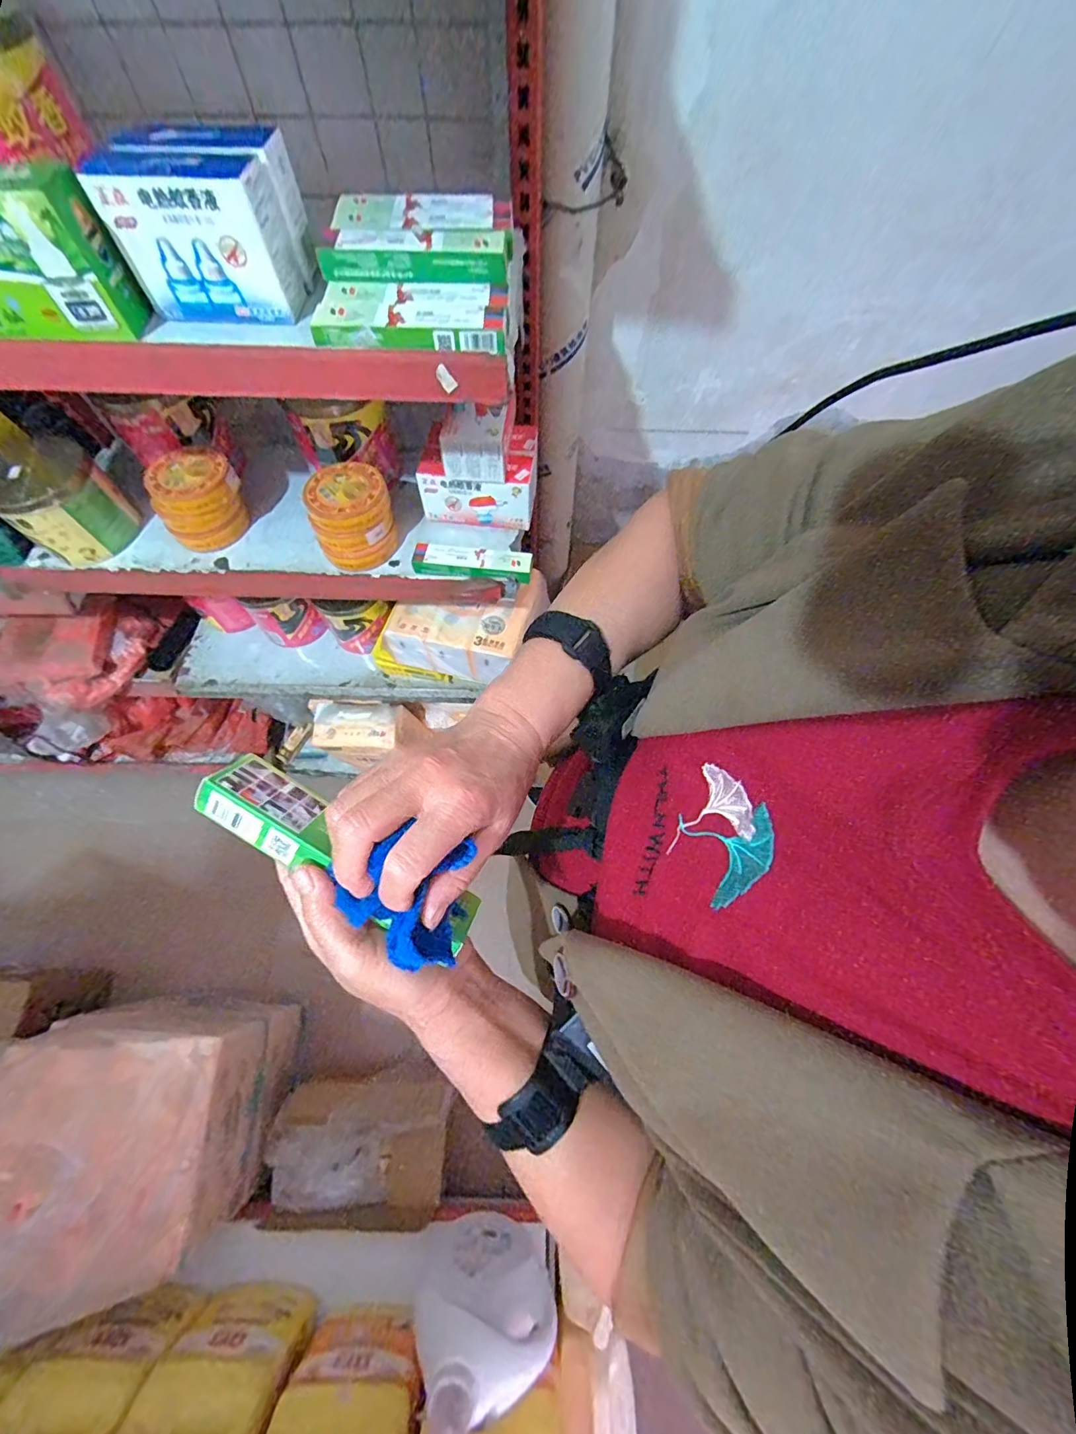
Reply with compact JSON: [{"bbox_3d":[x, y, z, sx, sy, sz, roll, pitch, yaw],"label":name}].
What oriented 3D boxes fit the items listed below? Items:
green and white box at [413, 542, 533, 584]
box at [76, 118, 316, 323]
[{"bbox_3d":[-0.094,-0.221,0.711,0.166,0.028,0.047,6,66,3],"label":"green and white box"},{"bbox_3d":[-0.298,-0.444,0.449,0.148,0.095,0.100,3,66,1],"label":"box"}]

